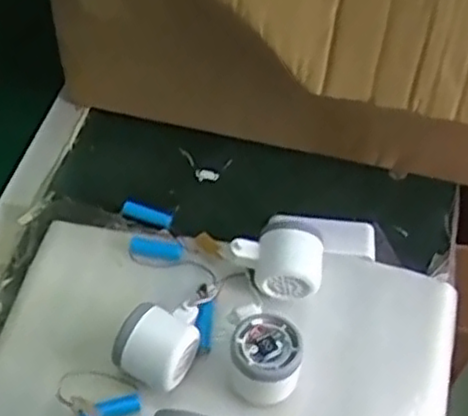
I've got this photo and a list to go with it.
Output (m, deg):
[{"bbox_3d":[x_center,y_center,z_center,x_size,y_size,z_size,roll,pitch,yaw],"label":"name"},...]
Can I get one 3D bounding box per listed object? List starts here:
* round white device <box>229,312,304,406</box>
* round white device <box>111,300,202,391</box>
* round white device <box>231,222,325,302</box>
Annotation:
[{"bbox_3d":[0.026,0.122,0.597,0.056,0.041,0.060,1,53,-2],"label":"round white device"},{"bbox_3d":[-0.059,0.108,0.607,0.062,0.047,0.077,22,56,13],"label":"round white device"},{"bbox_3d":[0.037,0.048,0.651,0.084,0.048,0.056,8,54,4],"label":"round white device"}]

